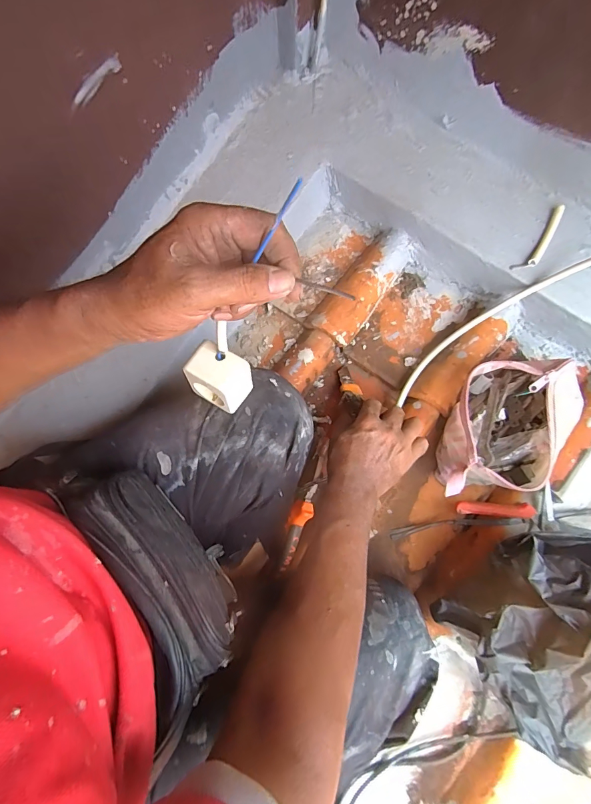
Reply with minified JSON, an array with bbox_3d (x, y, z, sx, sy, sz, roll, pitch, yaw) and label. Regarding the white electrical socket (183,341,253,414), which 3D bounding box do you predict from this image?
[{"bbox_3d":[-0.078,-0.025,0.399,0.056,0.057,0.046,29,75,6],"label":"white electrical socket"}]

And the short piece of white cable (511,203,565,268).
[{"bbox_3d":[0.325,-0.215,0.503,0.024,0.008,0.096,32,94,7],"label":"short piece of white cable"}]

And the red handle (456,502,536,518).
[{"bbox_3d":[0.264,0.143,0.504,0.093,0.013,0.017,0,73,12],"label":"red handle"}]

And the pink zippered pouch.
[{"bbox_3d":[0.279,0.035,0.494,0.146,0.088,0.178,11,74,1],"label":"pink zippered pouch"}]

